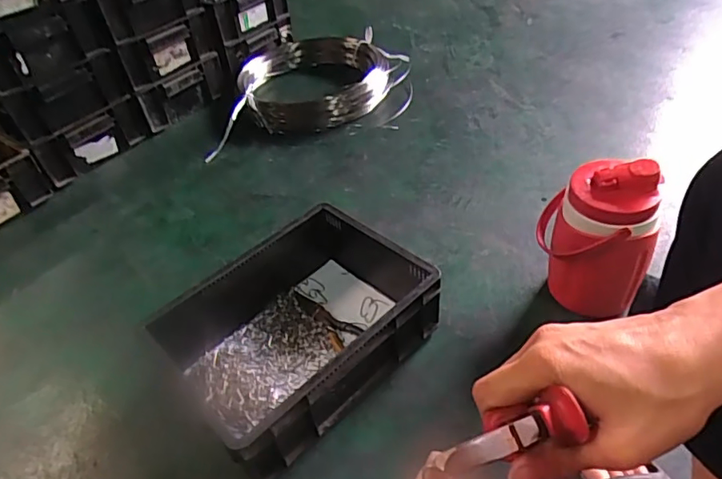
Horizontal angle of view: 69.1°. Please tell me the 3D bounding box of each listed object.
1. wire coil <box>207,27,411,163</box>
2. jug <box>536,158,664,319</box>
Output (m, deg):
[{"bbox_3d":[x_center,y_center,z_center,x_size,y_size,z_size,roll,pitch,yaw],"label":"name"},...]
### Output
[{"bbox_3d":[-0.142,-0.412,1.329,0.478,0.085,0.411,-14,42,-8],"label":"wire coil"},{"bbox_3d":[0.312,0.005,0.716,0.119,0.232,0.119,-5,42,2],"label":"jug"}]

